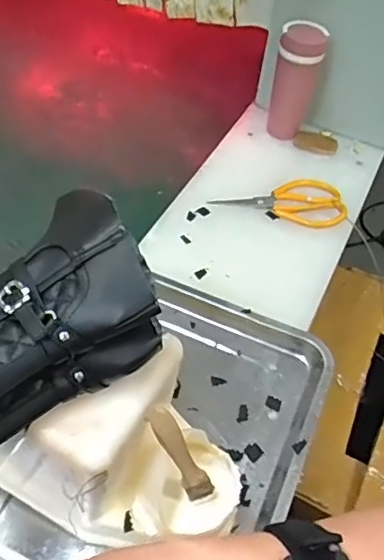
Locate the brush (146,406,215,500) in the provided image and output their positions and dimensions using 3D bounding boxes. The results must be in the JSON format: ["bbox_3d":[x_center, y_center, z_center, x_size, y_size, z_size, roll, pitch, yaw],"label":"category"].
[{"bbox_3d":[-0.009,0.142,0.461,0.018,0.113,0.016,7,43,36],"label":"brush"}]

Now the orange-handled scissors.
[{"bbox_3d":[0.128,-0.112,0.821,0.185,0.028,0.070,6,49,0],"label":"orange-handled scissors"}]

